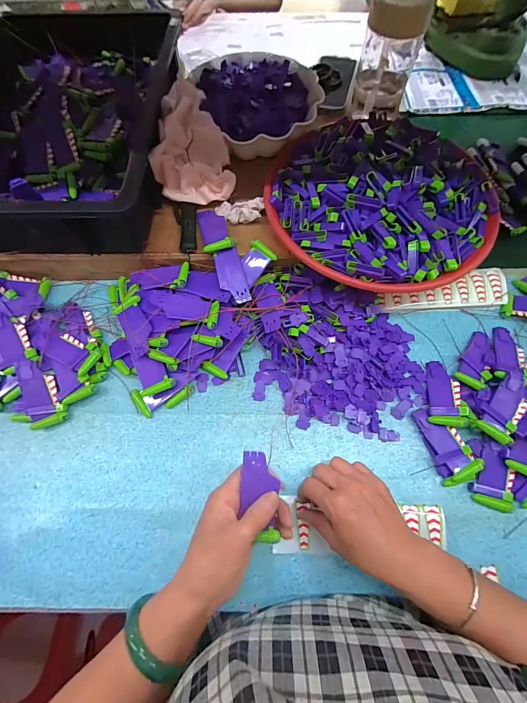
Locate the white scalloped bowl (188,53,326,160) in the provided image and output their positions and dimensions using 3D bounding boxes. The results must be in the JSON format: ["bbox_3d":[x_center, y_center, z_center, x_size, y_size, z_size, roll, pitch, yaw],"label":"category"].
[{"bbox_3d":[-0.004,-0.404,0.496,0.187,0.056,0.211,-17,69,-6],"label":"white scalloped bowl"}]

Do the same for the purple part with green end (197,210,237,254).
[{"bbox_3d":[-0.070,-0.172,0.444,0.043,0.012,0.082,-17,57,-6],"label":"purple part with green end"}]

